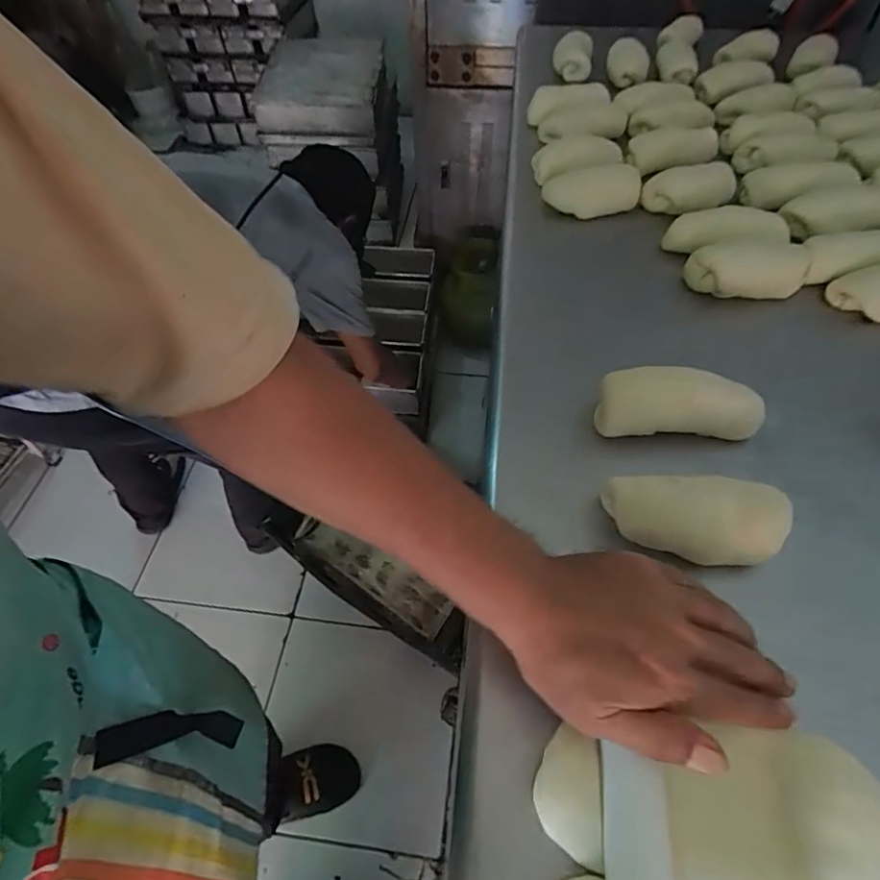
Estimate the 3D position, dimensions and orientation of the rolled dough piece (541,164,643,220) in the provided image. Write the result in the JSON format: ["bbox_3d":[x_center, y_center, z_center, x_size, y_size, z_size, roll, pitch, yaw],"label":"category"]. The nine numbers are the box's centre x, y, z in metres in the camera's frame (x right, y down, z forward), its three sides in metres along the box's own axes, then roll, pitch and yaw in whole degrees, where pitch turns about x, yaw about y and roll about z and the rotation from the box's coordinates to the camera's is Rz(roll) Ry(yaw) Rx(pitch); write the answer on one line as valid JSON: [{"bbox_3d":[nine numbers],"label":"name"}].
[{"bbox_3d":[0.180,-0.296,0.649,0.113,0.035,0.054,-3,53,0],"label":"rolled dough piece"}]

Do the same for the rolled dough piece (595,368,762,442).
[{"bbox_3d":[0.191,-0.029,0.443,0.126,0.045,0.044,0,54,2],"label":"rolled dough piece"}]

